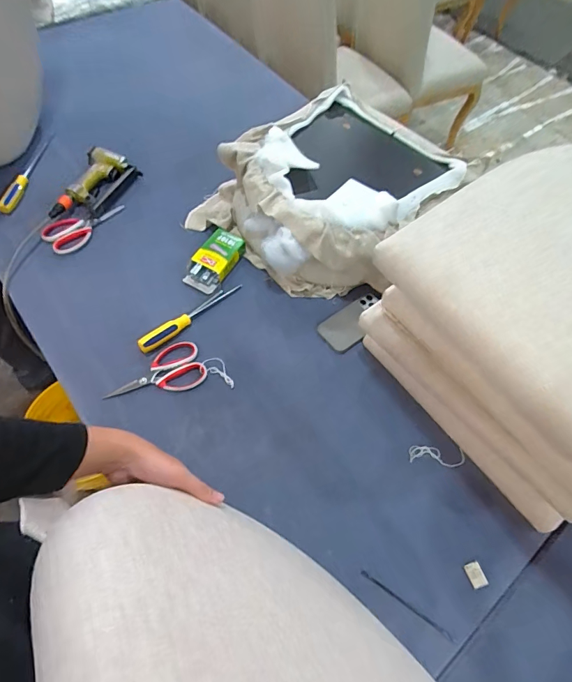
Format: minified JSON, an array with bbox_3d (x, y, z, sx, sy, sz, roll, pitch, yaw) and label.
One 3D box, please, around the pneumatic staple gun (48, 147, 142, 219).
[{"bbox_3d":[-0.443,-0.364,0.947,0.131,0.039,0.223,14,62,4],"label":"pneumatic staple gun"}]

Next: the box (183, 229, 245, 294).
[{"bbox_3d":[-0.158,-0.181,0.882,0.082,0.033,0.155,30,64,12],"label":"box"}]

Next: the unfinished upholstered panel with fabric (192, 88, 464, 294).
[{"bbox_3d":[0.096,-0.361,0.922,0.462,0.159,0.493,36,65,14],"label":"unfinished upholstered panel with fabric"}]

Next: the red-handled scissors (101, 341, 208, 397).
[{"bbox_3d":[-0.250,0.065,0.757,0.181,0.018,0.096,-18,64,-13],"label":"red-handled scissors"}]

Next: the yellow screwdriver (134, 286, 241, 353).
[{"bbox_3d":[-0.193,-0.056,0.809,0.241,0.021,0.028,-40,71,-22],"label":"yellow screwdriver"}]

